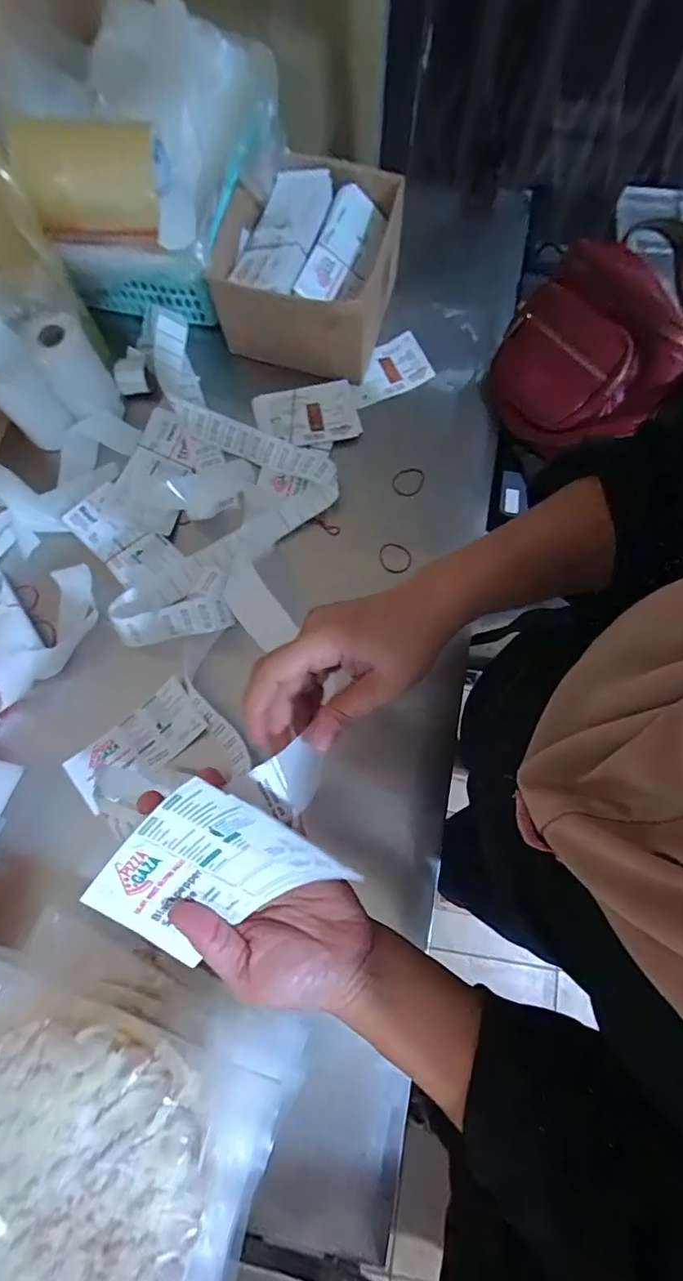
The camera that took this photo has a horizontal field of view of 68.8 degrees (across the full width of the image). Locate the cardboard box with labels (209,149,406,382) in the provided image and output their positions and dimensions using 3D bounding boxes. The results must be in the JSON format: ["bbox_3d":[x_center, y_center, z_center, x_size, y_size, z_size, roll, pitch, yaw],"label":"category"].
[{"bbox_3d":[-0.032,-0.432,0.585,0.167,0.106,0.187,16,78,4],"label":"cardboard box with labels"}]

